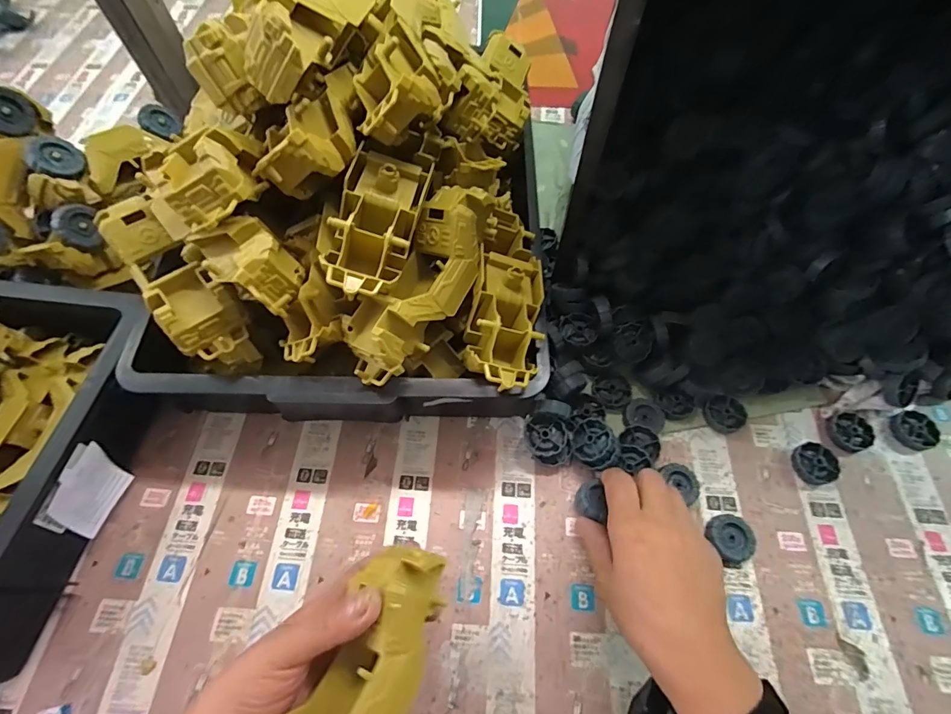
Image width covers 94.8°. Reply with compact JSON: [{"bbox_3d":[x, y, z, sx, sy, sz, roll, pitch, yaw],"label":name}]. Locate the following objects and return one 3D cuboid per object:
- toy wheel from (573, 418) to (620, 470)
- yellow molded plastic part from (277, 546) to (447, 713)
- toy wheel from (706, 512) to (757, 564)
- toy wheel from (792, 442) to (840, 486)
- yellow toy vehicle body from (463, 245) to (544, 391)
[{"bbox_3d":[0.113,0.080,0.407,0.038,0.018,0.042,-41,42,18],"label":"toy wheel"},{"bbox_3d":[-0.071,0.193,0.247,0.062,0.047,0.171,25,53,12],"label":"yellow molded plastic part"},{"bbox_3d":[0.226,0.159,0.387,0.038,0.015,0.039,0,61,-1],"label":"toy wheel"},{"bbox_3d":[0.327,0.102,0.420,0.039,0.011,0.040,0,61,-1],"label":"toy wheel"},{"bbox_3d":[0.024,-0.031,0.357,0.058,0.045,0.116,8,62,3],"label":"yellow toy vehicle body"}]

